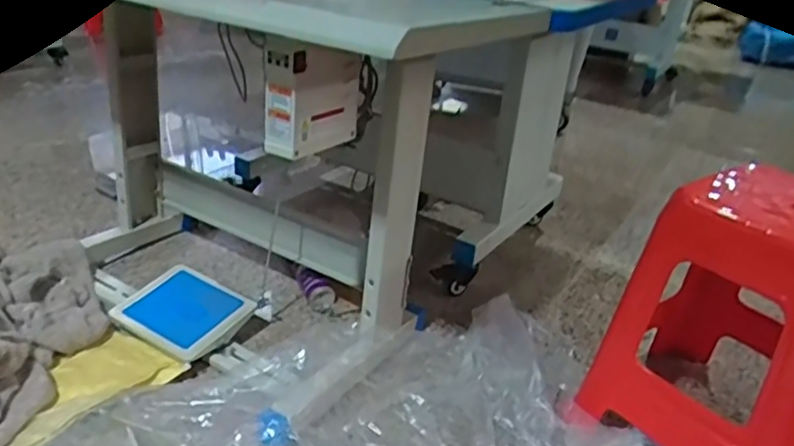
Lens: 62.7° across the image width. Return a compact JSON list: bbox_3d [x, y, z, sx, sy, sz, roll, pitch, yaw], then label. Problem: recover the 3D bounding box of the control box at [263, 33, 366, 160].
[{"bbox_3d":[-0.130,-0.210,1.044,0.071,0.174,0.179,22,31,29],"label":"control box"}]

